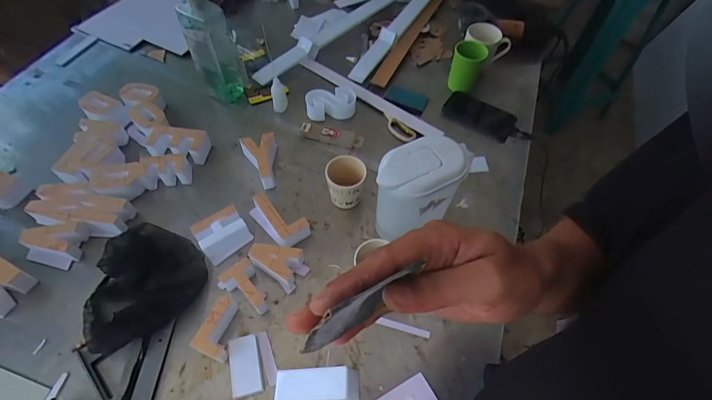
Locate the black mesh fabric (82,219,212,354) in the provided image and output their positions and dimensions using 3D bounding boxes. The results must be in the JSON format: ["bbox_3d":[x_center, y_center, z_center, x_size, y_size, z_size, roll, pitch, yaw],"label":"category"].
[{"bbox_3d":[-0.361,0.128,0.624,0.186,0.037,0.196,0,56,0],"label":"black mesh fabric"}]

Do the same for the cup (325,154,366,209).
[{"bbox_3d":[-0.019,-0.029,0.704,0.072,0.089,0.078,1,58,-2],"label":"cup"}]

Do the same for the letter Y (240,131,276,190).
[{"bbox_3d":[-0.186,-0.077,0.749,0.071,0.048,0.117,-17,60,-13],"label":"letter Y"}]

